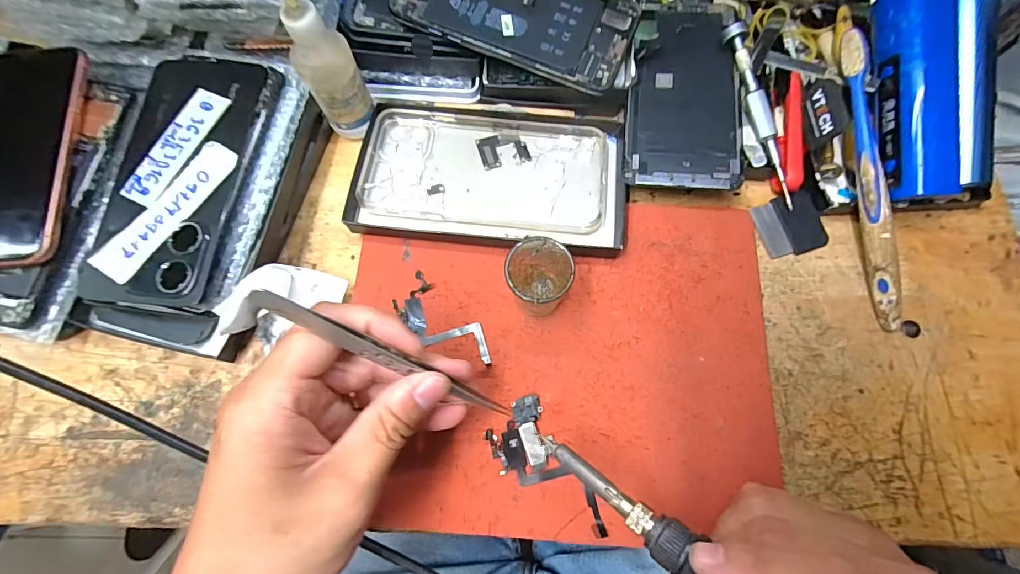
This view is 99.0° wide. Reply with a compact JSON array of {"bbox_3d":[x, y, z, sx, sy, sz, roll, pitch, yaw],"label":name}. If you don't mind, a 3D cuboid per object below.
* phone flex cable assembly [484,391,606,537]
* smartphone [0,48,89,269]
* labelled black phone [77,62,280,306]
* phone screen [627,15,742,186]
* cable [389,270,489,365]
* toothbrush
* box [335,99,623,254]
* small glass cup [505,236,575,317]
[{"bbox_3d":[0.018,0.103,0.241,0.037,0.006,0.080,-30,77,-7],"label":"phone flex cable assembly"},{"bbox_3d":[-0.313,-0.084,0.273,0.076,0.013,0.148,-3,75,0],"label":"smartphone"},{"bbox_3d":[-0.197,-0.069,0.260,0.075,0.013,0.160,8,75,3],"label":"labelled black phone"},{"bbox_3d":[0.117,-0.129,0.292,0.069,0.004,0.141,5,73,8],"label":"phone screen"},{"bbox_3d":[-0.040,0.024,0.268,0.071,0.004,0.030,40,79,10],"label":"cable"},{"bbox_3d":[0.220,-0.066,0.265,0.011,0.013,0.180,-5,87,-1],"label":"toothbrush"},{"bbox_3d":[-0.011,-0.077,0.293,0.175,0.014,0.099,6,75,2],"label":"box"},{"bbox_3d":[0.017,-0.006,0.252,0.034,0.048,0.032,0,75,1],"label":"small glass cup"}]

